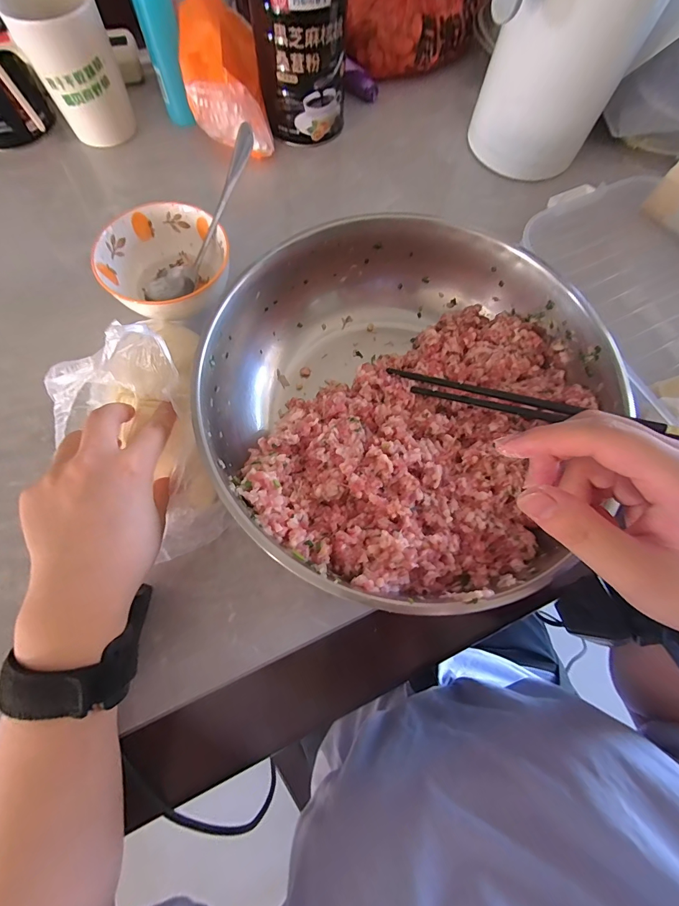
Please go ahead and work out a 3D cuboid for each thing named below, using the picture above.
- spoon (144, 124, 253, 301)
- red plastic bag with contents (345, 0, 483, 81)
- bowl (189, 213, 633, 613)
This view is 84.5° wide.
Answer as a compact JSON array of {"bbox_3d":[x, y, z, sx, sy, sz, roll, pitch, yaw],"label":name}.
[{"bbox_3d":[-0.118,-0.196,0.328,0.027,0.034,0.164,50,116,14],"label":"spoon"},{"bbox_3d":[0.089,-0.574,0.477,0.169,0.077,0.153,3,71,-1],"label":"red plastic bag with contents"},{"bbox_3d":[0.042,-0.047,0.307,0.273,0.083,0.292,1,71,-2],"label":"bowl"}]

